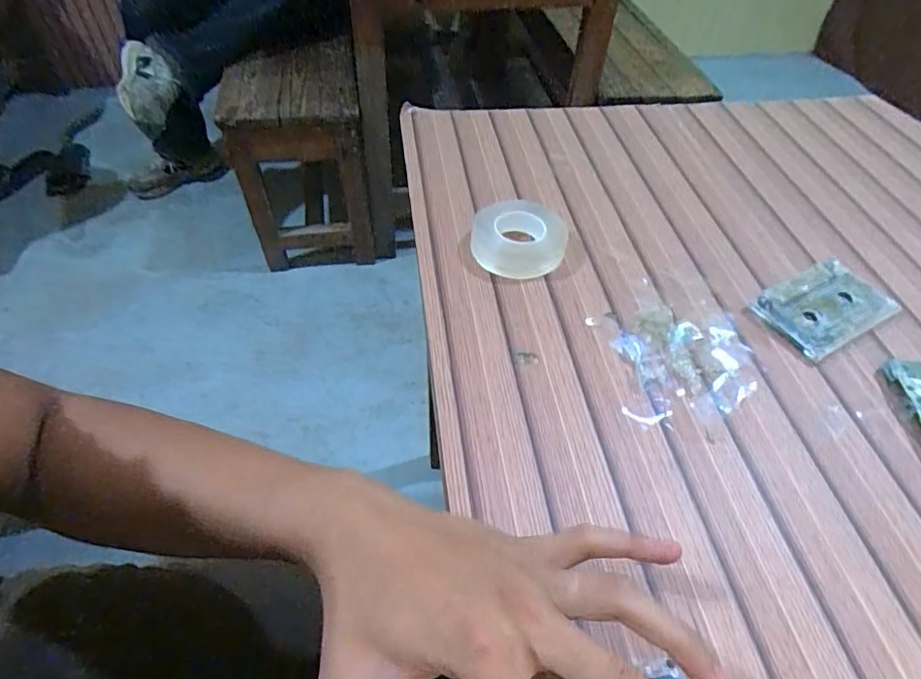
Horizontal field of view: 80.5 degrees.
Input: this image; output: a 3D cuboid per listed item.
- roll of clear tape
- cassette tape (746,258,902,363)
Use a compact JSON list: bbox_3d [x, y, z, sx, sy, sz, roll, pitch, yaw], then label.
[{"bbox_3d":[0.048,-0.084,0.447,0.076,0.024,0.076,1,50,-1],"label":"roll of clear tape"},{"bbox_3d":[0.280,-0.027,0.414,0.106,0.011,0.061,-24,55,-20],"label":"cassette tape"}]

